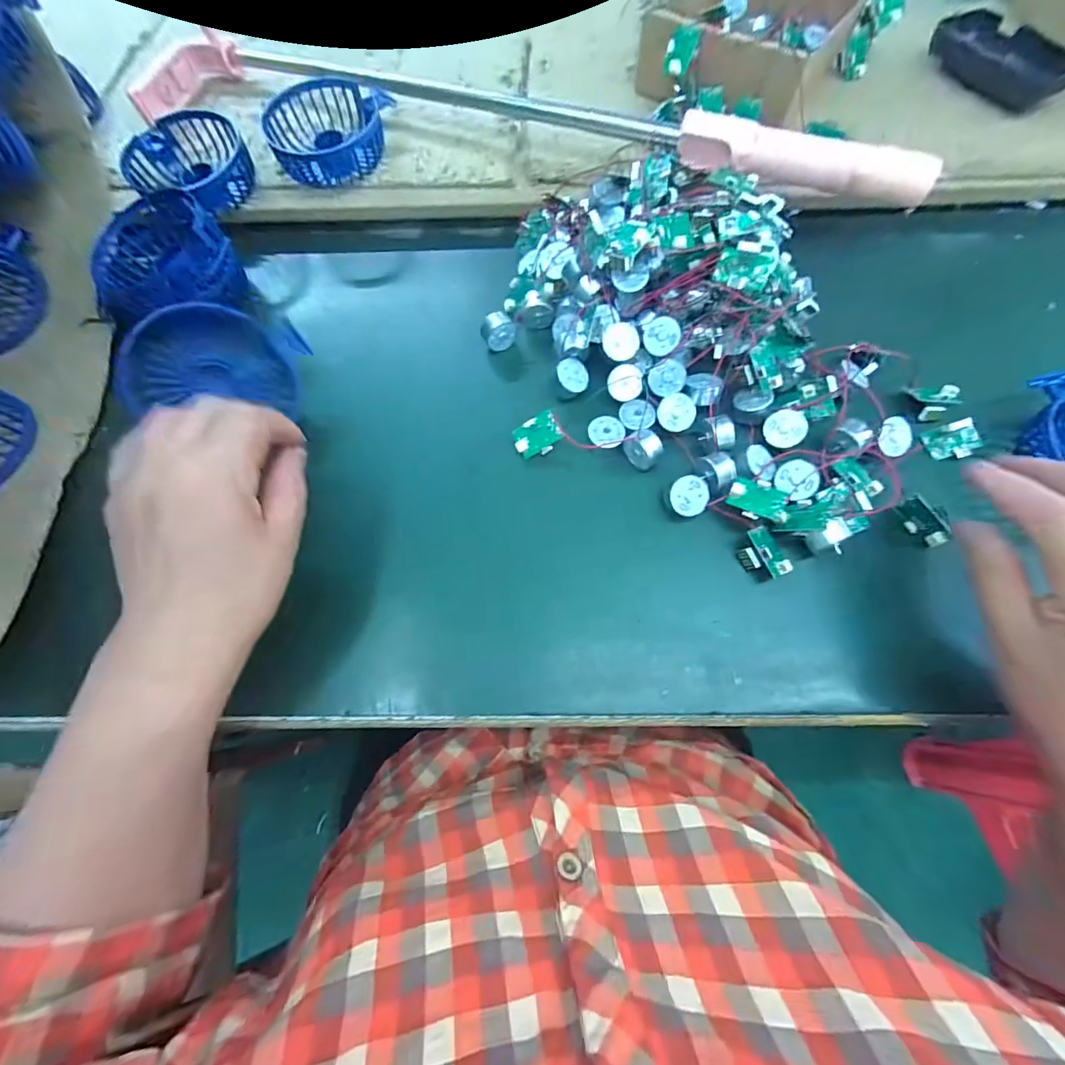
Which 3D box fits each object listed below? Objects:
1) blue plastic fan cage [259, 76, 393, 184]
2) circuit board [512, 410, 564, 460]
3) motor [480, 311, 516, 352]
[{"bbox_3d":[-0.162,-0.329,0.386,0.101,0.032,0.081,-30,70,-10],"label":"blue plastic fan cage"},{"bbox_3d":[0.004,-0.063,0.310,0.031,0.004,0.023,-28,103,17],"label":"circuit board"},{"bbox_3d":[-0.024,-0.145,0.342,0.024,0.022,0.015,-31,70,-10],"label":"motor"}]

